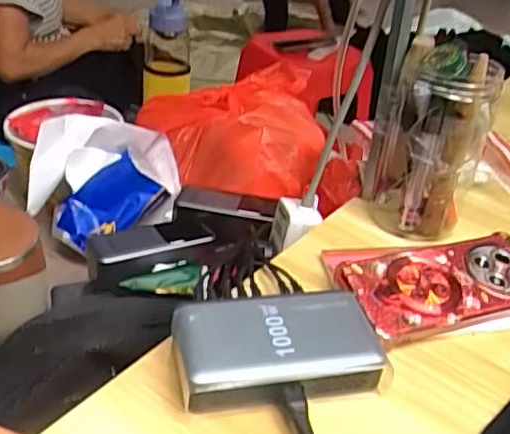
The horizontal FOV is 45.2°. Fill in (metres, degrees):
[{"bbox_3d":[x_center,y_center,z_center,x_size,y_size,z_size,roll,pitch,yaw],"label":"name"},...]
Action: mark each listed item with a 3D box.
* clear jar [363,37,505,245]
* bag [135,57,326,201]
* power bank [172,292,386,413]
[{"bbox_3d":[0.150,-0.066,0.540,0.094,0.166,0.075,19,36,16],"label":"clear jar"},{"bbox_3d":[-0.022,-0.113,0.783,0.217,0.096,0.201,-6,37,-19],"label":"bag"},{"bbox_3d":[0.013,0.088,0.404,0.129,0.030,0.077,-2,36,-14],"label":"power bank"}]

